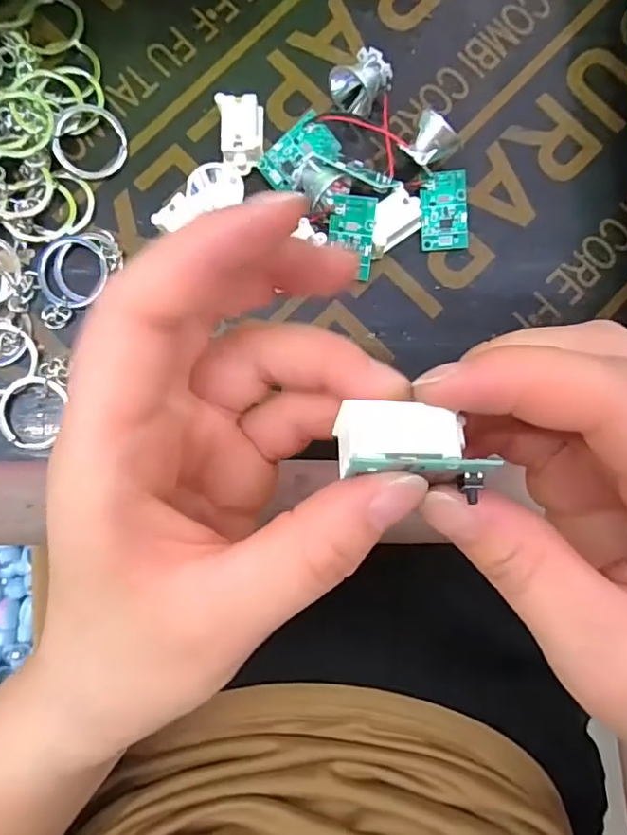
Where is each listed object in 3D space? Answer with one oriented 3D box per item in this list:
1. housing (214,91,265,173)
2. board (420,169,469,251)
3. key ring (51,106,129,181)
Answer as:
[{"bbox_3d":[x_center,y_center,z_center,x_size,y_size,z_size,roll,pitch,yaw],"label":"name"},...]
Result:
[{"bbox_3d":[-0.030,-0.120,0.233,0.018,0.015,0.029,-7,85,-3],"label":"housing"},{"bbox_3d":[0.056,-0.088,0.234,0.019,0.004,0.032,-3,93,6],"label":"board"},{"bbox_3d":[-0.095,-0.118,0.235,0.029,0.005,0.032,13,84,-1],"label":"key ring"}]

